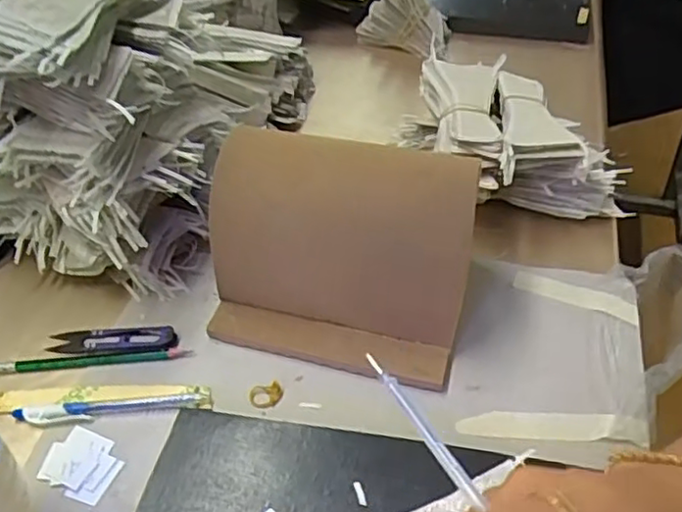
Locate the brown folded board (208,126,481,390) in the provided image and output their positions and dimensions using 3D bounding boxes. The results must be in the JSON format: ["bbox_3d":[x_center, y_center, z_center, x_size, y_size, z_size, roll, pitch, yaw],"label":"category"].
[{"bbox_3d":[-0.003,-0.001,0.474,0.188,0.165,0.050,7,15,2],"label":"brown folded board"}]

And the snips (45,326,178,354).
[{"bbox_3d":[-0.178,0.065,0.507,0.100,0.007,0.024,0,46,3],"label":"snips"}]

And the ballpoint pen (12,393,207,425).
[{"bbox_3d":[-0.166,0.107,0.463,0.132,0.007,0.015,-5,46,-2],"label":"ballpoint pen"}]

